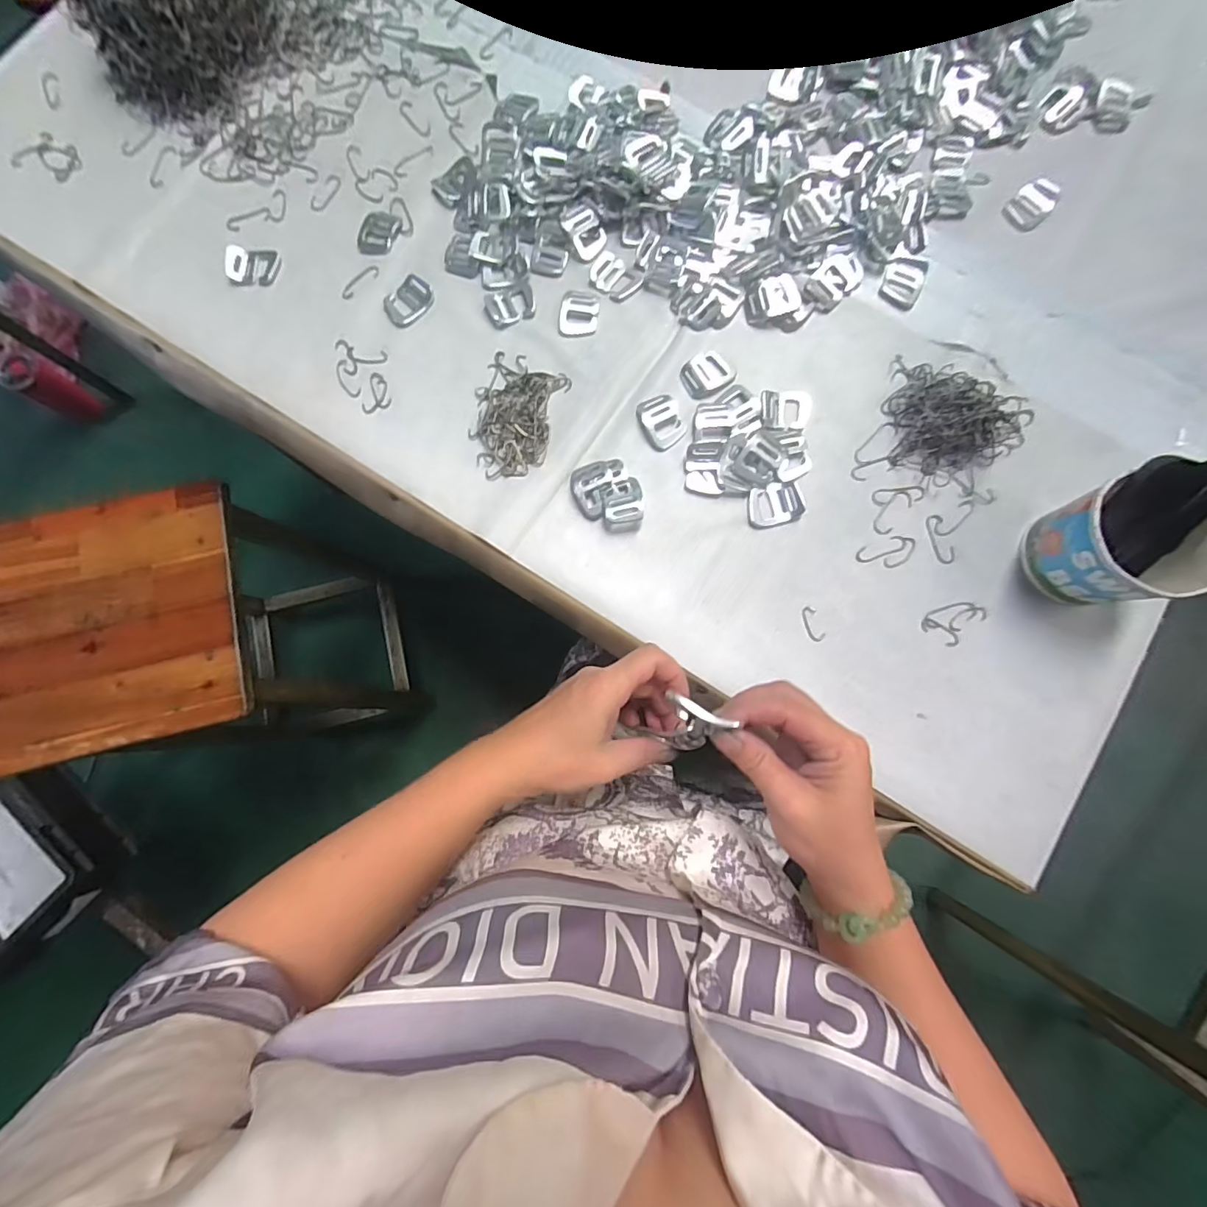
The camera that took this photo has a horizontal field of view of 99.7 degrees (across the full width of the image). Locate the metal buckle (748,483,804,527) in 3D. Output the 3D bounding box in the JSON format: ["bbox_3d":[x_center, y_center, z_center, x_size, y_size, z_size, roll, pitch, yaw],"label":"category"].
[{"bbox_3d":[0.144,-0.084,0.430,0.046,0.007,0.035,-12,79,-1],"label":"metal buckle"}]

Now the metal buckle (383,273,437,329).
[{"bbox_3d":[-0.180,-0.278,0.468,0.036,0.004,0.048,38,83,8],"label":"metal buckle"}]

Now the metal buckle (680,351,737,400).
[{"bbox_3d":[0.093,-0.206,0.456,0.050,0.004,0.038,-30,80,-4],"label":"metal buckle"}]

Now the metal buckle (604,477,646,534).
[{"bbox_3d":[0.017,-0.084,0.428,0.033,0.013,0.046,-2,79,1],"label":"metal buckle"}]

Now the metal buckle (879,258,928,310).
[{"bbox_3d":[0.274,-0.294,0.463,0.034,0.005,0.048,21,81,5],"label":"metal buckle"}]

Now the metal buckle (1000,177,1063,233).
[{"bbox_3d":[0.404,-0.376,0.476,0.062,0.004,0.035,-42,81,-6],"label":"metal buckle"}]

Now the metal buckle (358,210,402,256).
[{"bbox_3d":[-0.212,-0.349,0.479,0.033,0.007,0.045,24,81,6],"label":"metal buckle"}]

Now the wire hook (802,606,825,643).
[{"bbox_3d":[0.171,0.016,0.414,0.013,0.004,0.029,-14,79,-1],"label":"wire hook"}]

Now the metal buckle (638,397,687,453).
[{"bbox_3d":[0.051,-0.158,0.442,0.037,0.004,0.049,-15,79,-1],"label":"metal buckle"}]

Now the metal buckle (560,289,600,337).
[{"bbox_3d":[-0.022,-0.265,0.464,0.035,0.004,0.045,7,80,3],"label":"metal buckle"}]

